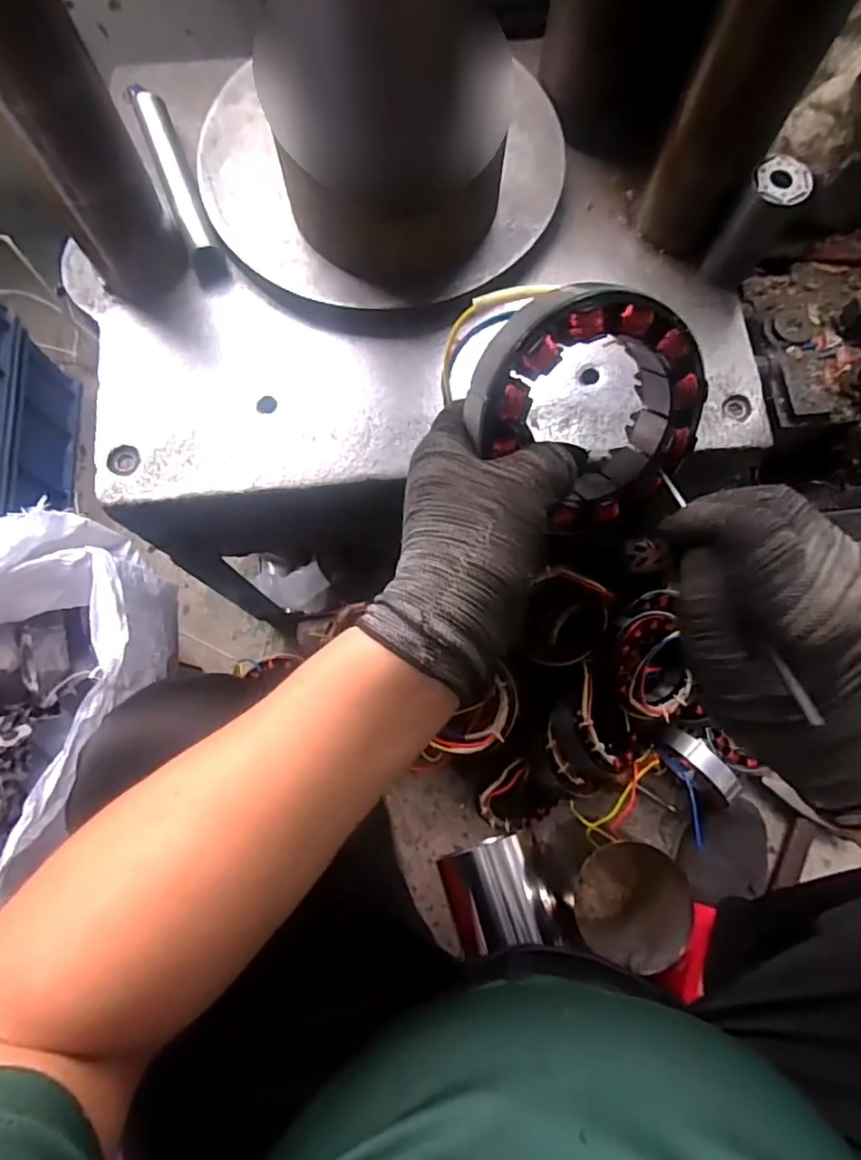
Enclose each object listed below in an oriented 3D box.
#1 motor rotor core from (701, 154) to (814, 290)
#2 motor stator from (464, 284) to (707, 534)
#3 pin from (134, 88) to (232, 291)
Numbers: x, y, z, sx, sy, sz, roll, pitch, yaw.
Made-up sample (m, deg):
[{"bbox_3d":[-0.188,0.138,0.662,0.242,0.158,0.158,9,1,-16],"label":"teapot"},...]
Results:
[{"bbox_3d":[0.218,-0.237,0.394,0.032,0.073,0.031,26,77,6],"label":"motor rotor core"},{"bbox_3d":[0.078,-0.087,0.290,0.101,0.034,0.122,-41,122,12],"label":"motor stator"},{"bbox_3d":[-0.183,-0.289,0.432,0.022,0.024,0.164,-20,77,-6],"label":"pin"}]

